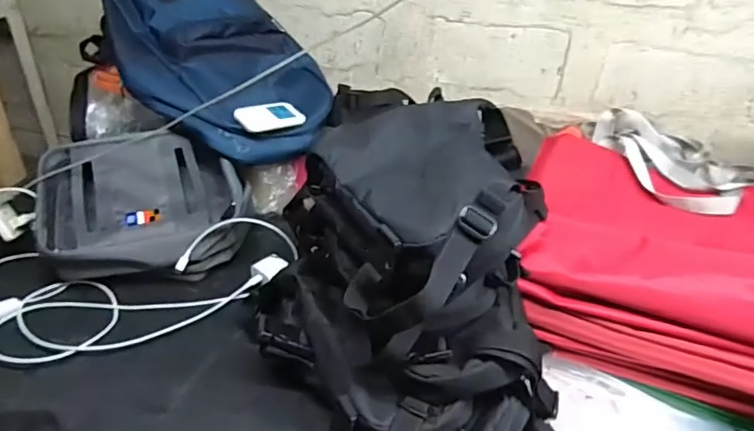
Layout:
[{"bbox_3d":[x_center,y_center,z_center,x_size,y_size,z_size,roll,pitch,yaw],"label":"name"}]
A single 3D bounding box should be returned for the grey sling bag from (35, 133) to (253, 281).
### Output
[{"bbox_3d":[-0.353,-0.008,0.816,0.296,0.144,0.203,-5,35,-12],"label":"grey sling bag"}]

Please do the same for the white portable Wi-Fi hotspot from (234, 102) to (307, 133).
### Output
[{"bbox_3d":[-0.180,-0.168,0.882,0.122,0.008,0.055,-18,67,-41],"label":"white portable Wi-Fi hotspot"}]

